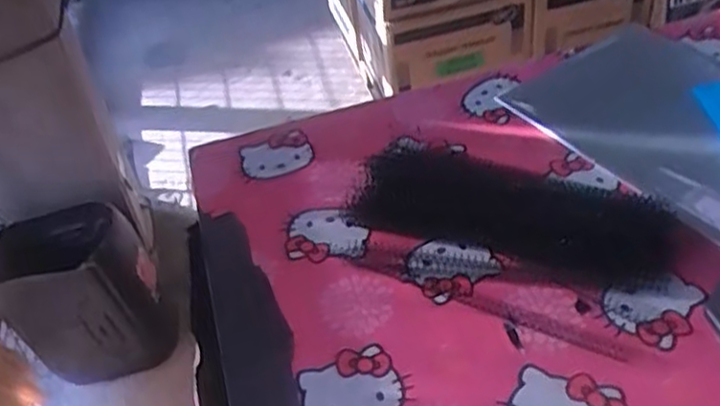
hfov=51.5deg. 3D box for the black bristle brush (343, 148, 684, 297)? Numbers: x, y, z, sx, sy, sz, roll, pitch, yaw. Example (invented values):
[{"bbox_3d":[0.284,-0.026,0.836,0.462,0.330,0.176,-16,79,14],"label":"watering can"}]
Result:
[{"bbox_3d":[0.141,0.007,0.690,0.286,0.035,0.123,14,46,22],"label":"black bristle brush"}]

